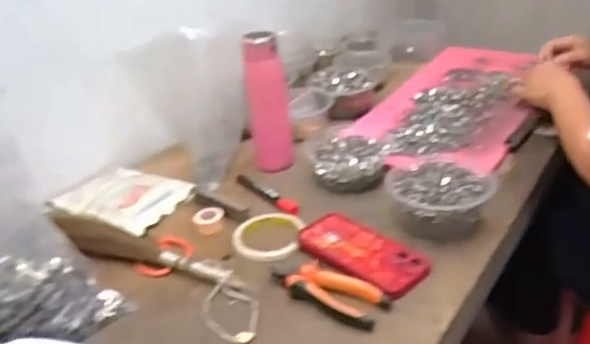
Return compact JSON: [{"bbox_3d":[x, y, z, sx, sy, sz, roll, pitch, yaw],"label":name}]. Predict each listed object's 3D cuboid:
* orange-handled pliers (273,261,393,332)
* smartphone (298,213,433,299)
[{"bbox_3d":[0.037,0.133,0.668,0.136,0.023,0.048,13,34,32],"label":"orange-handled pliers"},{"bbox_3d":[0.077,0.099,0.730,0.095,0.016,0.171,-27,34,-33],"label":"smartphone"}]

